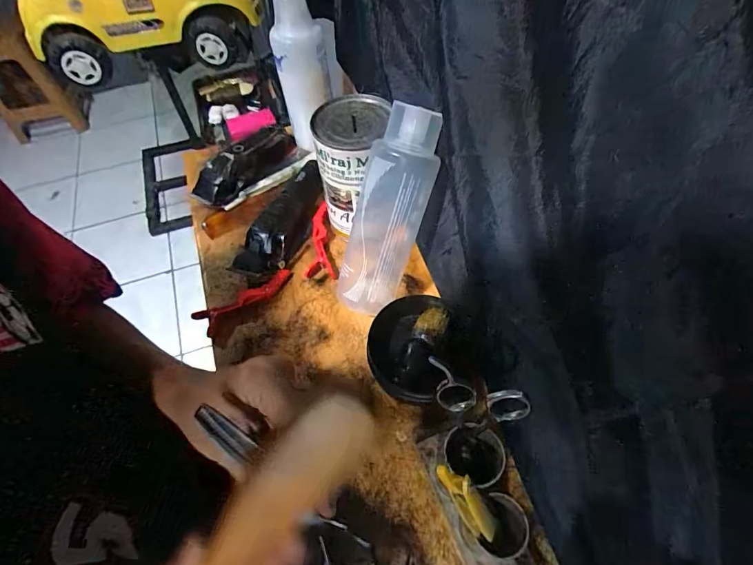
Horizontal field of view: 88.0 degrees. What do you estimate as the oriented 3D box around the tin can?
[{"bbox_3d":[-0.024,-0.122,0.431,0.070,0.132,0.081,8,56,7],"label":"tin can"}]

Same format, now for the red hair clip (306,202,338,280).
[{"bbox_3d":[-0.066,-0.049,0.461,0.031,0.009,0.096,-5,68,-1],"label":"red hair clip"}]

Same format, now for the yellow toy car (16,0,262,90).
[{"bbox_3d":[-0.734,-0.907,1.271,0.650,0.286,0.418,-10,56,-5],"label":"yellow toy car"}]

